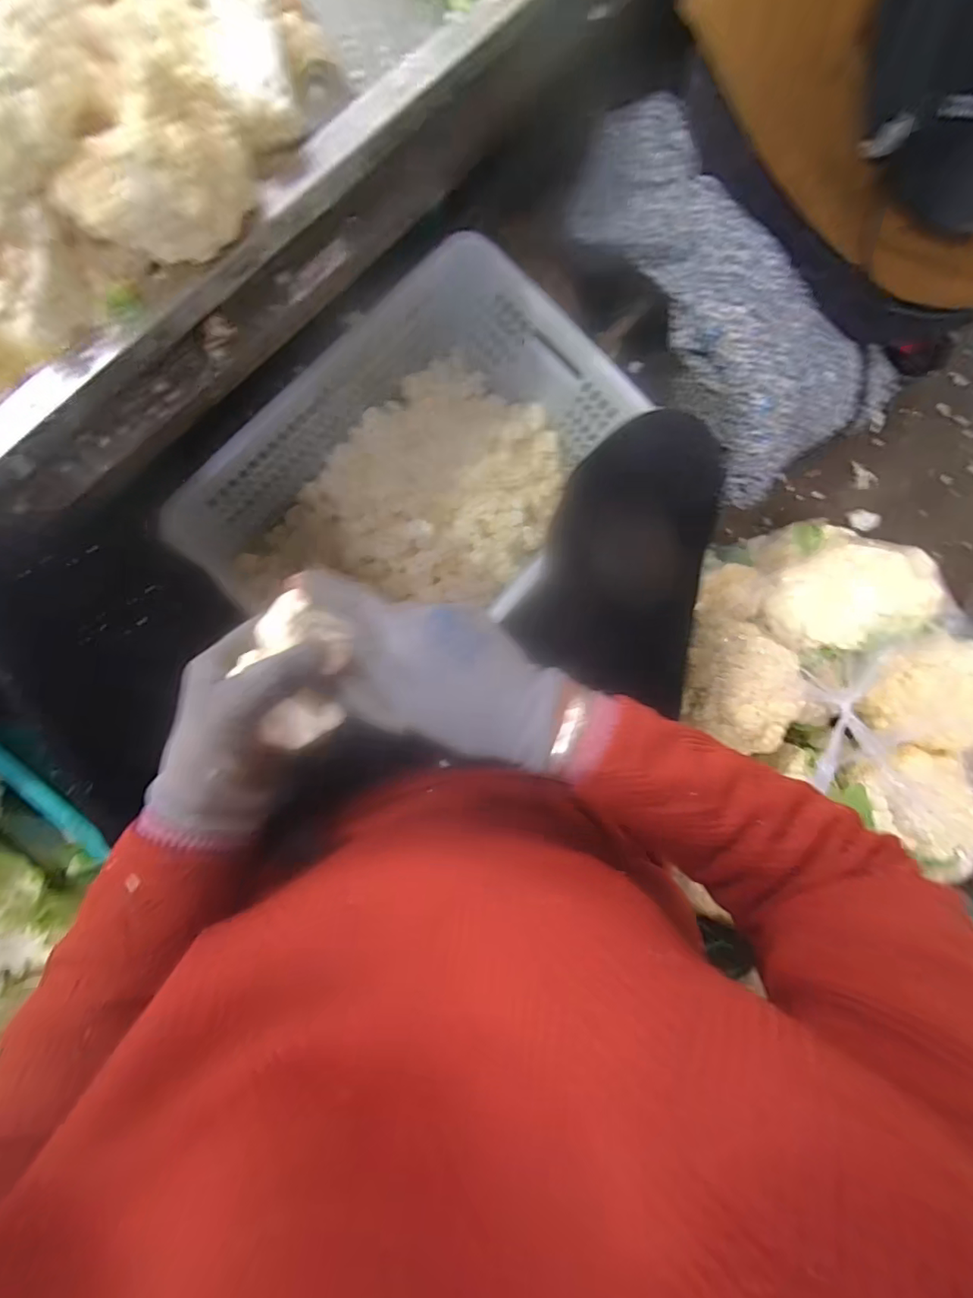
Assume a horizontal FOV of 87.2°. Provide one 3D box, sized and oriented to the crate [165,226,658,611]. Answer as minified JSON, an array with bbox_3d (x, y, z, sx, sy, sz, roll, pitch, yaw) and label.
[{"bbox_3d":[-0.084,-0.214,0.690,0.331,0.199,0.500,43,81,-4],"label":"crate"}]

